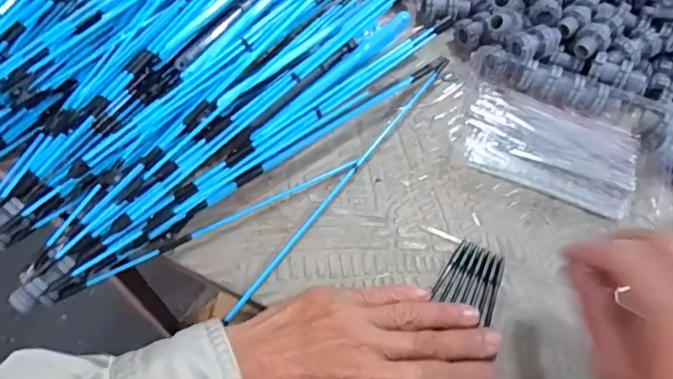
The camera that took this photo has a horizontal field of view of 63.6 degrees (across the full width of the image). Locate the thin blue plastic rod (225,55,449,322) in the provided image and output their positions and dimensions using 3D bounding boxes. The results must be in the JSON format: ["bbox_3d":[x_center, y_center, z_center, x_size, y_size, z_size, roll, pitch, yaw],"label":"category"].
[{"bbox_3d":[0.009,-0.012,0.370,0.006,0.012,0.249,34,65,13],"label":"thin blue plastic rod"}]

